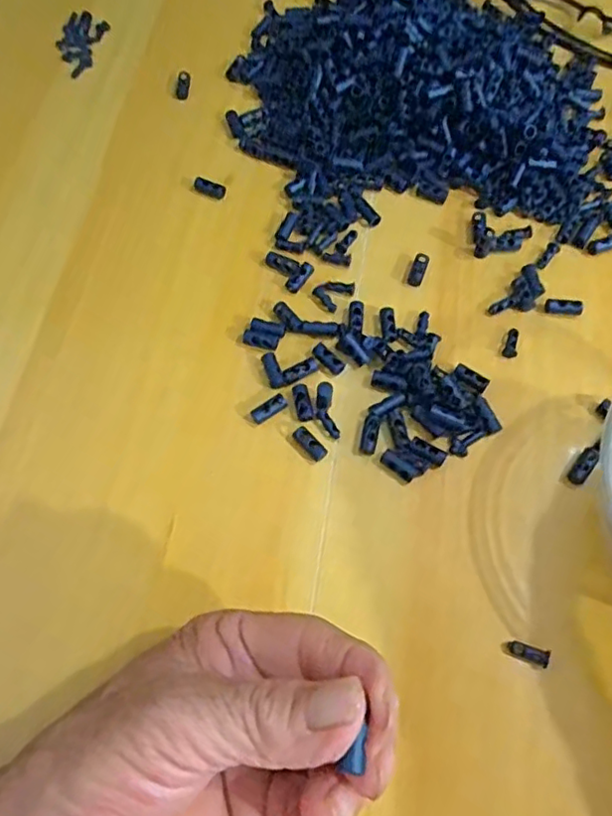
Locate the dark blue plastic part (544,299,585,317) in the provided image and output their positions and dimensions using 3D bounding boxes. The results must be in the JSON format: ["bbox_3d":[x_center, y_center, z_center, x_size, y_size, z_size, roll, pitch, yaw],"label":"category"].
[{"bbox_3d":[0.139,-0.054,0.320,0.020,0.007,0.009,3,67,2],"label":"dark blue plastic part"}]

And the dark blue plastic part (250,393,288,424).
[{"bbox_3d":[-0.018,0.000,0.297,0.019,0.004,0.008,-32,70,-12],"label":"dark blue plastic part"}]

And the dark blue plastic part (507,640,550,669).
[{"bbox_3d":[0.094,0.103,0.250,0.018,0.004,0.007,19,69,9],"label":"dark blue plastic part"}]

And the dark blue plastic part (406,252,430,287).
[{"bbox_3d":[0.063,-0.077,0.331,0.009,0.005,0.021,19,69,9],"label":"dark blue plastic part"}]

